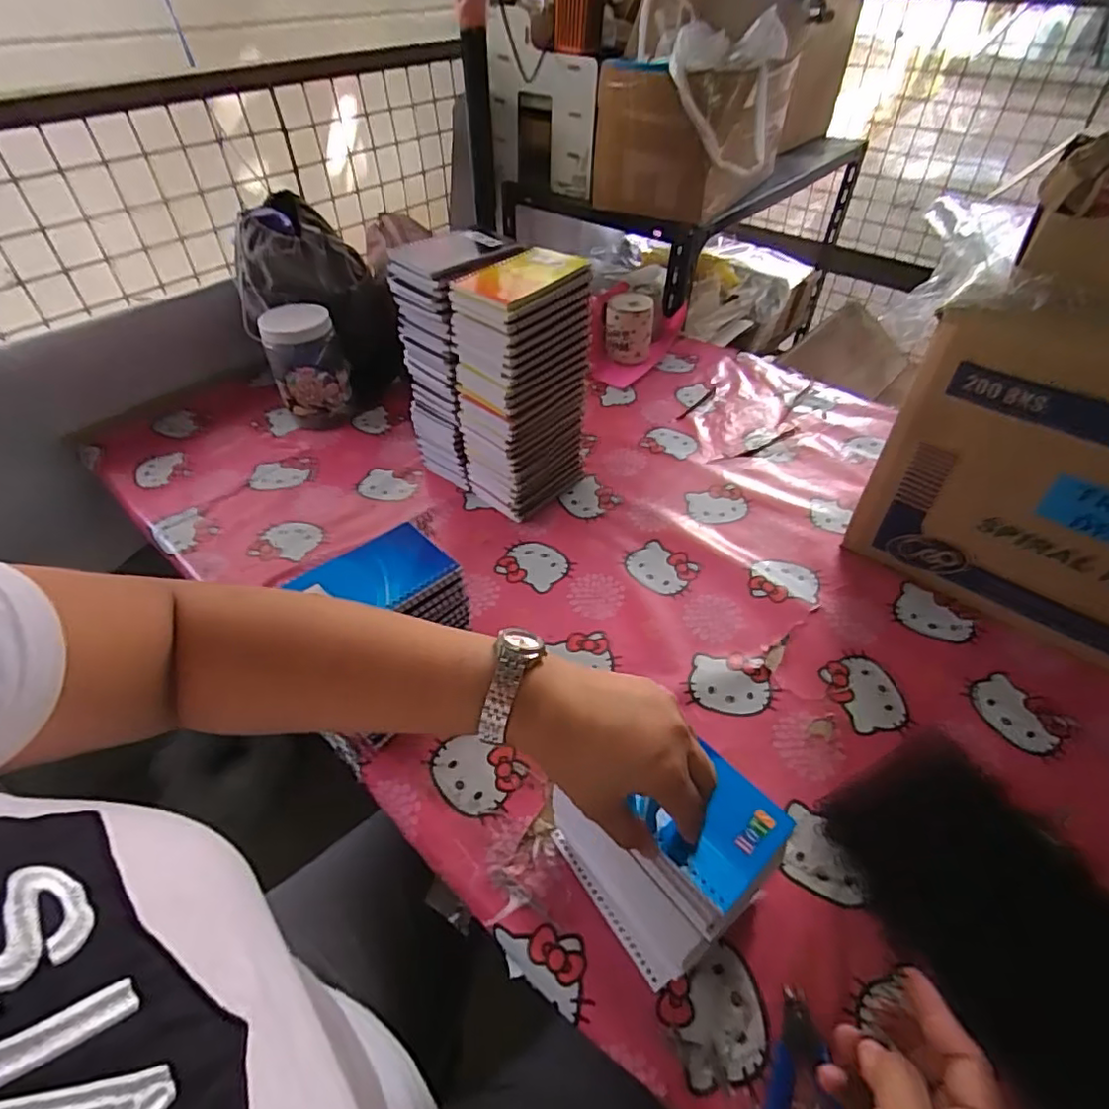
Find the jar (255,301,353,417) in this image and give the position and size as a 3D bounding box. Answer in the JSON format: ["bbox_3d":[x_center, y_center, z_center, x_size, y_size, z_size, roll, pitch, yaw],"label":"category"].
[{"bbox_3d":[-0.365,-0.275,0.892,0.098,0.155,0.100,0,45,0],"label":"jar"}]

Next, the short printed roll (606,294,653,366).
[{"bbox_3d":[0.128,-0.387,1.033,0.078,0.104,0.063,4,46,5],"label":"short printed roll"}]

